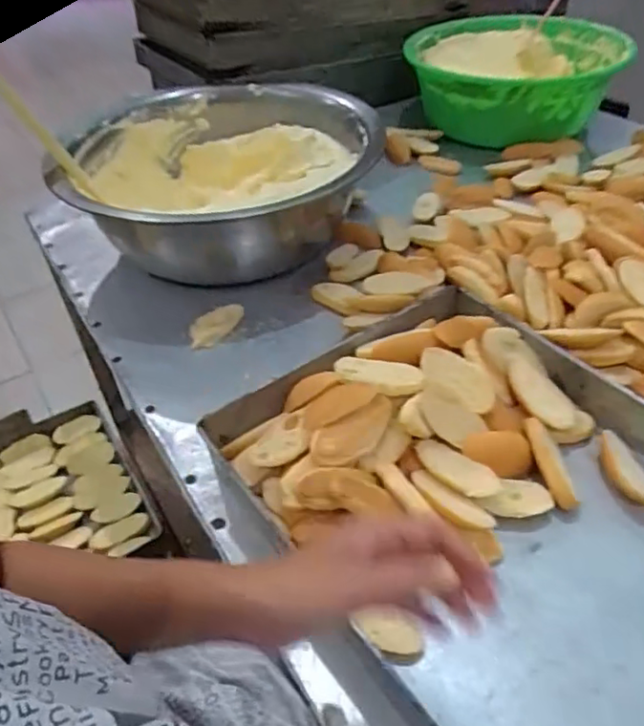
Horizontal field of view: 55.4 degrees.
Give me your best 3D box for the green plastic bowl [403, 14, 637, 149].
[{"bbox_3d":[0.368,-0.553,1.211,0.398,0.156,0.387,-2,43,2],"label":"green plastic bowl"}]

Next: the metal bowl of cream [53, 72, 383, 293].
[{"bbox_3d":[-0.169,-0.298,0.975,0.472,0.174,0.488,-2,43,2],"label":"metal bowl of cream"}]

